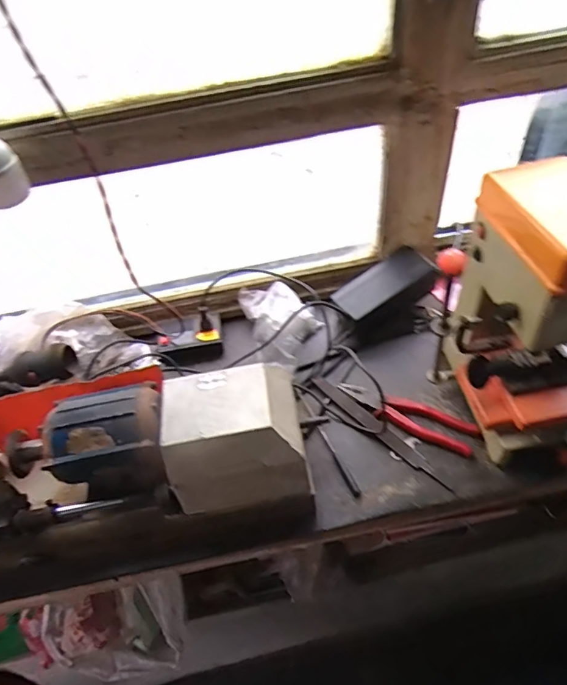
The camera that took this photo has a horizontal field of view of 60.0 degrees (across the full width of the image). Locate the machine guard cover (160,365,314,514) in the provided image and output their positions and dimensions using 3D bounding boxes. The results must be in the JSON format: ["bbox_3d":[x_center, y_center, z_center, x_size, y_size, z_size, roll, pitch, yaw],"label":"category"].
[{"bbox_3d":[-0.053,0.109,0.572,0.155,0.105,0.132,-11,51,-2],"label":"machine guard cover"}]

